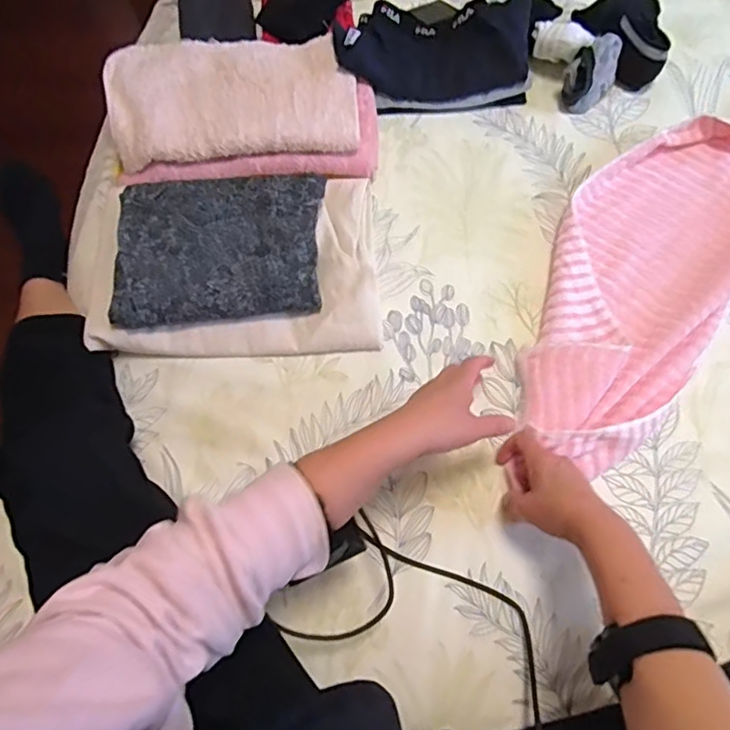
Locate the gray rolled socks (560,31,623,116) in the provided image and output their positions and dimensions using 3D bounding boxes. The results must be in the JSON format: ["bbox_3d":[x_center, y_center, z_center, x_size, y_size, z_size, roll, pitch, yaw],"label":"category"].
[{"bbox_3d":[0.293,-0.380,0.745,0.079,0.070,0.051,-43,72,-14],"label":"gray rolled socks"}]

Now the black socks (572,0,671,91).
[{"bbox_3d":[0.347,-0.445,0.772,0.103,0.063,0.139,-8,67,-1],"label":"black socks"}]

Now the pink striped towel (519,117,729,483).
[{"bbox_3d":[0.352,-0.137,0.673,0.227,0.042,0.563,36,71,15],"label":"pink striped towel"}]

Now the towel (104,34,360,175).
[{"bbox_3d":[-0.171,-0.345,0.748,0.315,0.053,0.208,-4,67,2],"label":"towel"}]

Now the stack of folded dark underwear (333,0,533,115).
[{"bbox_3d":[0.093,-0.419,0.770,0.259,0.063,0.141,-3,67,1],"label":"stack of folded dark underwear"}]

